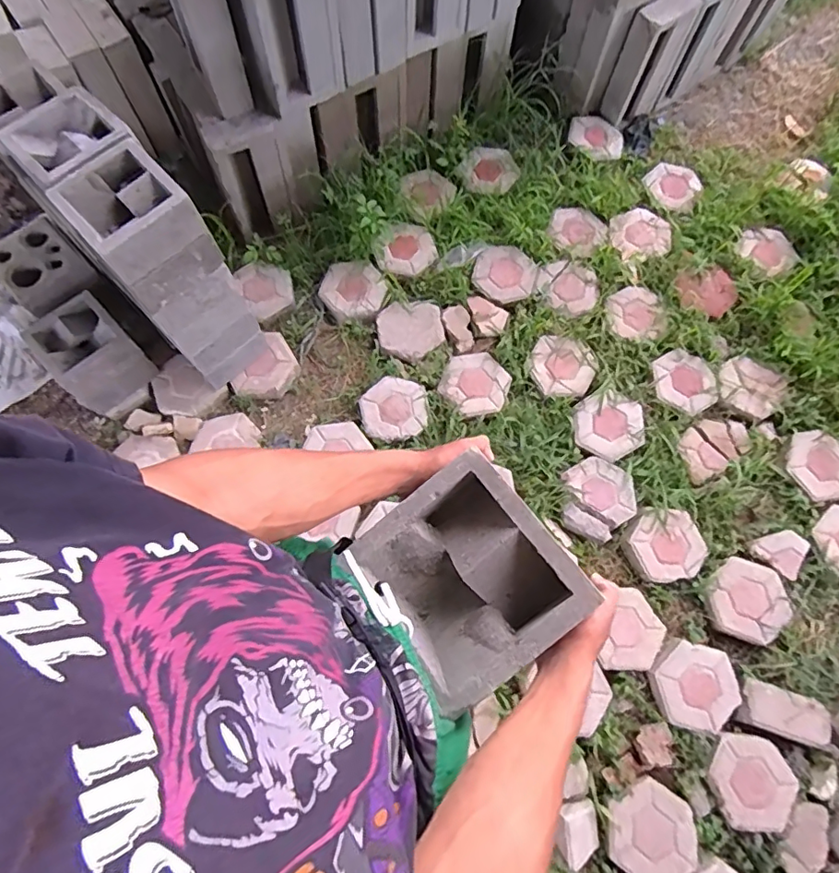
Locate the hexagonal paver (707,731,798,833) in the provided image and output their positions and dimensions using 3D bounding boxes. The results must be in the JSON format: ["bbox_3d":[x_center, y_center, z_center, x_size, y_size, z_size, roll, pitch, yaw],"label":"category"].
[{"bbox_3d":[0.788,0.817,1.236,0.185,0.044,0.209,-18,73,-3],"label":"hexagonal paver"}]

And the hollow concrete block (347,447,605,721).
[{"bbox_3d":[0.050,0.146,0.550,0.173,0.084,0.192,-36,74,-9],"label":"hollow concrete block"}]

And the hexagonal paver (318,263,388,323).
[{"bbox_3d":[-0.203,-0.440,1.595,0.200,0.039,0.171,-4,72,1],"label":"hexagonal paver"}]

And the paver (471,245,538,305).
[{"bbox_3d":[0.272,-0.513,1.660,0.189,0.029,0.186,37,77,13],"label":"paver"}]

